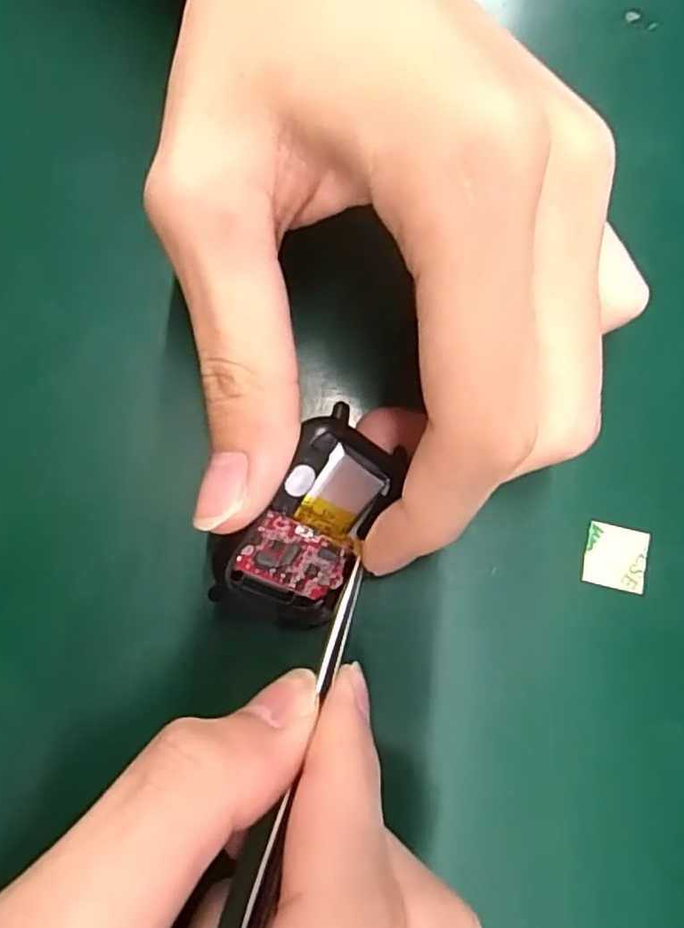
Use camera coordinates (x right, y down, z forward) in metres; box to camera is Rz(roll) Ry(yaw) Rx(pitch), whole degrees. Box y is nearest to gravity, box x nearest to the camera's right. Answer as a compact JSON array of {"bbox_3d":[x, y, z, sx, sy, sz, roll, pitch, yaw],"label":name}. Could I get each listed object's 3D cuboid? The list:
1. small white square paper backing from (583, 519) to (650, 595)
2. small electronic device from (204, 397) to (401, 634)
[{"bbox_3d":[0.069,0.023,0.164,0.015,0.004,0.015,12,79,-2],"label":"small white square paper backing"},{"bbox_3d":[-0.006,0.014,0.145,0.046,0.036,0.005,-56,41,2],"label":"small electronic device"}]

